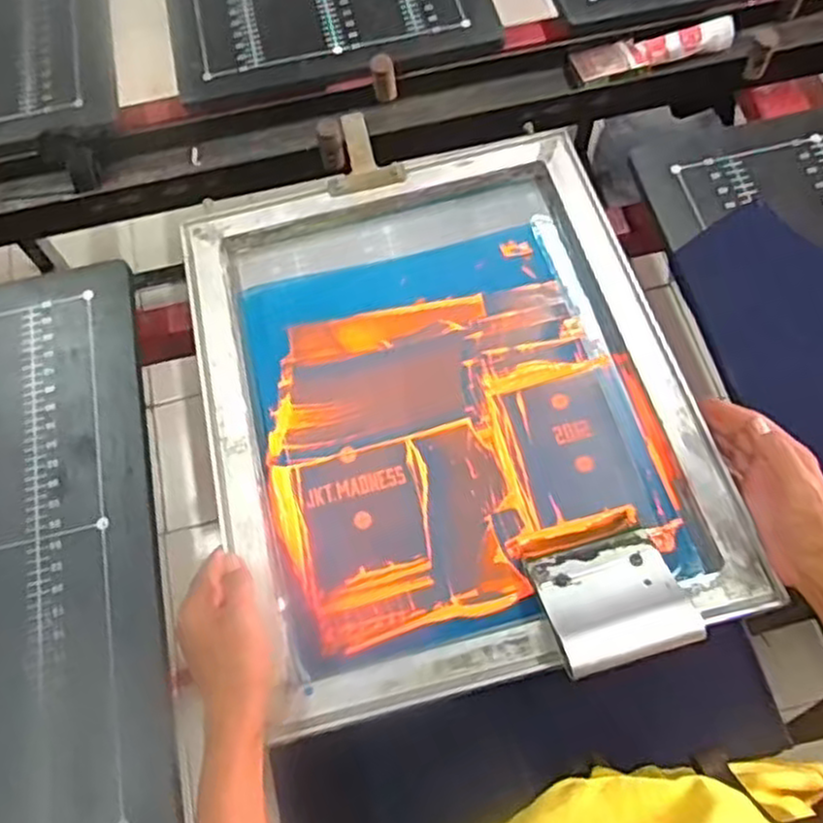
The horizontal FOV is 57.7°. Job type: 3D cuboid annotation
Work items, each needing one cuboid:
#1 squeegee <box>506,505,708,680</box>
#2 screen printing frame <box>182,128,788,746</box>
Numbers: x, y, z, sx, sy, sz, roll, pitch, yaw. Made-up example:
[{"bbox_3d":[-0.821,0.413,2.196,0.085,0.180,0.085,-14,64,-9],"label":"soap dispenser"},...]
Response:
[{"bbox_3d":[0.149,0.139,0.584,0.103,0.033,0.127,-17,42,-4],"label":"squeegee"},{"bbox_3d":[0.025,-0.018,0.672,0.404,0.052,0.511,-16,62,0],"label":"screen printing frame"}]

